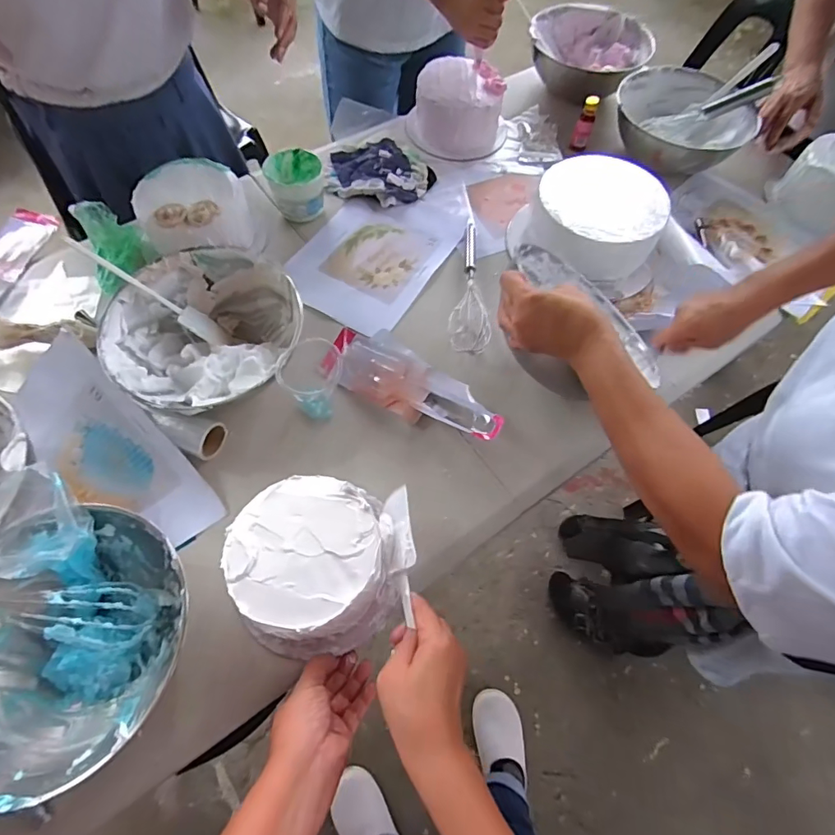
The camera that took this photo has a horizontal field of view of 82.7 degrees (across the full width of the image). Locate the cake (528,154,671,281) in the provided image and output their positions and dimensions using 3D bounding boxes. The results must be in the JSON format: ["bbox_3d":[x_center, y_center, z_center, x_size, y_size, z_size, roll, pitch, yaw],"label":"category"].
[{"bbox_3d":[0.298,-0.335,0.782,0.198,0.087,0.206,1,63,-1],"label":"cake"}]

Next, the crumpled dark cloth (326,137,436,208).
[{"bbox_3d":[-0.065,-0.456,0.867,0.184,0.021,0.170,18,64,7],"label":"crumpled dark cloth"}]

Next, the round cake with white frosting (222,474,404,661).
[{"bbox_3d":[-0.115,0.158,0.508,0.165,0.097,0.169,-7,64,-5],"label":"round cake with white frosting"}]

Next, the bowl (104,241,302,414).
[{"bbox_3d":[-0.276,-0.114,0.642,0.228,0.098,0.213,1,63,-1],"label":"bowl"}]

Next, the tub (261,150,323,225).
[{"bbox_3d":[-0.201,-0.380,0.789,0.090,0.075,0.097,-7,64,-5],"label":"tub"}]

